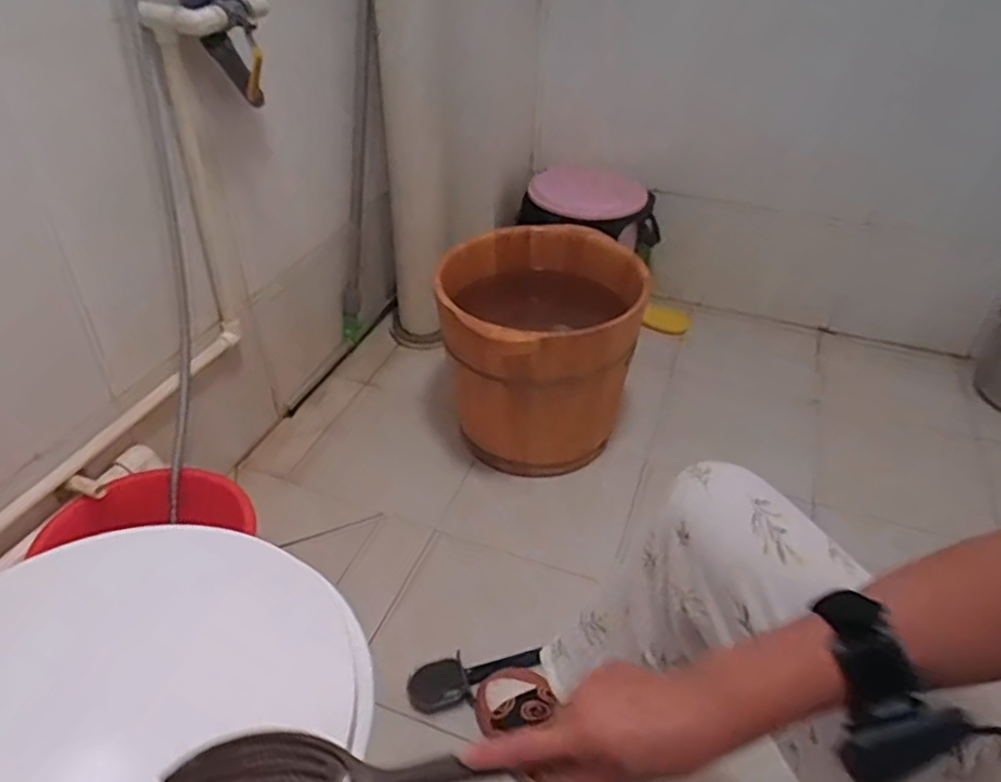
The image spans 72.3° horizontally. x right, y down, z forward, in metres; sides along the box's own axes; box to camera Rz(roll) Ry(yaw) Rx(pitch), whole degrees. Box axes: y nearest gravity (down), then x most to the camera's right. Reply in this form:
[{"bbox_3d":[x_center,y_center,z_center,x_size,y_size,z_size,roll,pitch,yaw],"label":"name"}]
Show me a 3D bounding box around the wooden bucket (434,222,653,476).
[{"bbox_3d":[0.063,-0.061,1.266,0.355,0.352,0.374,1,39,-1],"label":"wooden bucket"}]

